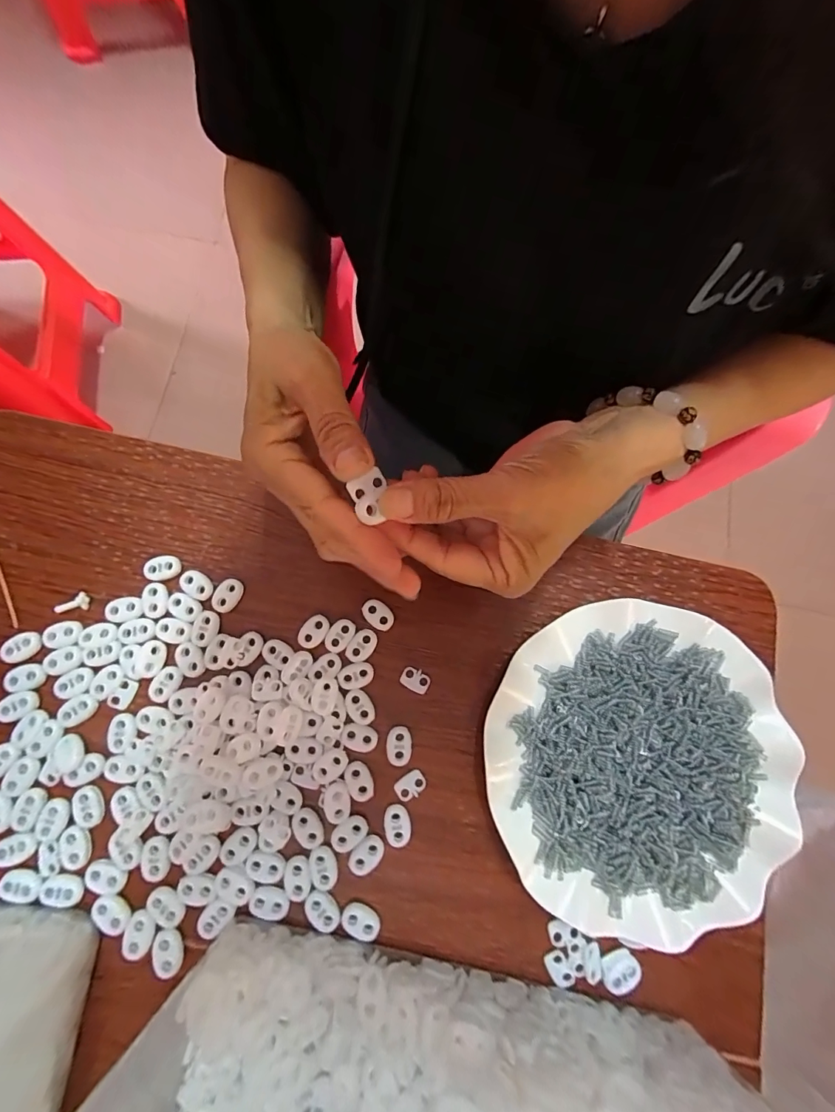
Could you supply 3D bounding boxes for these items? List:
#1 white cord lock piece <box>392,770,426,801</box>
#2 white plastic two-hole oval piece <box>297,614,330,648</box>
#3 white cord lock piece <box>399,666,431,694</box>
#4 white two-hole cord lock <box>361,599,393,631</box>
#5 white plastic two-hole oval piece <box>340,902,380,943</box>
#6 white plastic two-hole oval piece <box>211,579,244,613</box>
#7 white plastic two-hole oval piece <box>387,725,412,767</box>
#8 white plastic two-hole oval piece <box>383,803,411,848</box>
[{"bbox_3d":[-0.004,0.143,0.262,0.020,0.004,0.014,-30,79,-7],"label":"white cord lock piece"},{"bbox_3d":[-0.068,0.049,0.275,0.015,0.004,0.022,39,80,8],"label":"white plastic two-hole oval piece"},{"bbox_3d":[-0.001,0.080,0.274,0.019,0.004,0.013,25,78,5],"label":"white cord lock piece"},{"bbox_3d":[-0.026,0.038,0.279,0.023,0.004,0.015,44,80,8],"label":"white two-hole cord lock"},{"bbox_3d":[-0.033,0.212,0.246,0.022,0.006,0.014,27,78,5],"label":"white plastic two-hole oval piece"},{"bbox_3d":[-0.125,0.026,0.279,0.015,0.004,0.023,29,79,6],"label":"white plastic two-hole oval piece"},{"bbox_3d":[-0.012,0.118,0.264,0.015,0.004,0.023,-3,77,-1],"label":"white plastic two-hole oval piece"},{"bbox_3d":[-0.012,0.163,0.256,0.016,0.004,0.023,-5,77,-2],"label":"white plastic two-hole oval piece"}]

